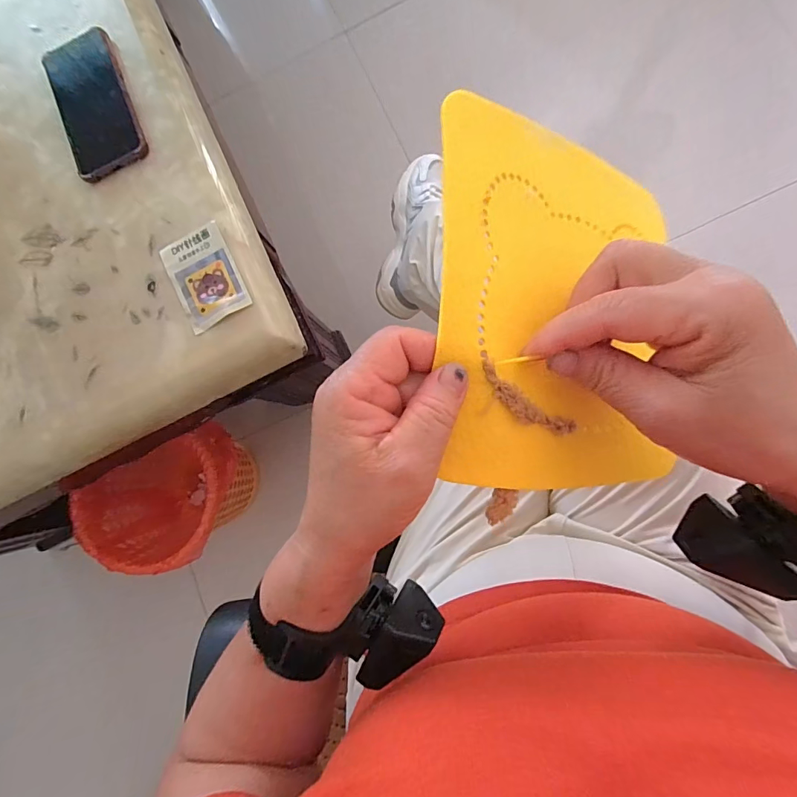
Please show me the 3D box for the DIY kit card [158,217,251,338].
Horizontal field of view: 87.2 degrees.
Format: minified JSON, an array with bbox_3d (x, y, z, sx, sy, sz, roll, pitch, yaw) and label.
[{"bbox_3d":[-0.191,-0.120,0.411,0.064,0.007,0.098,-27,82,5],"label":"DIY kit card"}]

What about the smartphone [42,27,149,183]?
[{"bbox_3d":[-0.323,-0.312,0.446,0.076,0.014,0.162,-22,82,6],"label":"smartphone"}]

